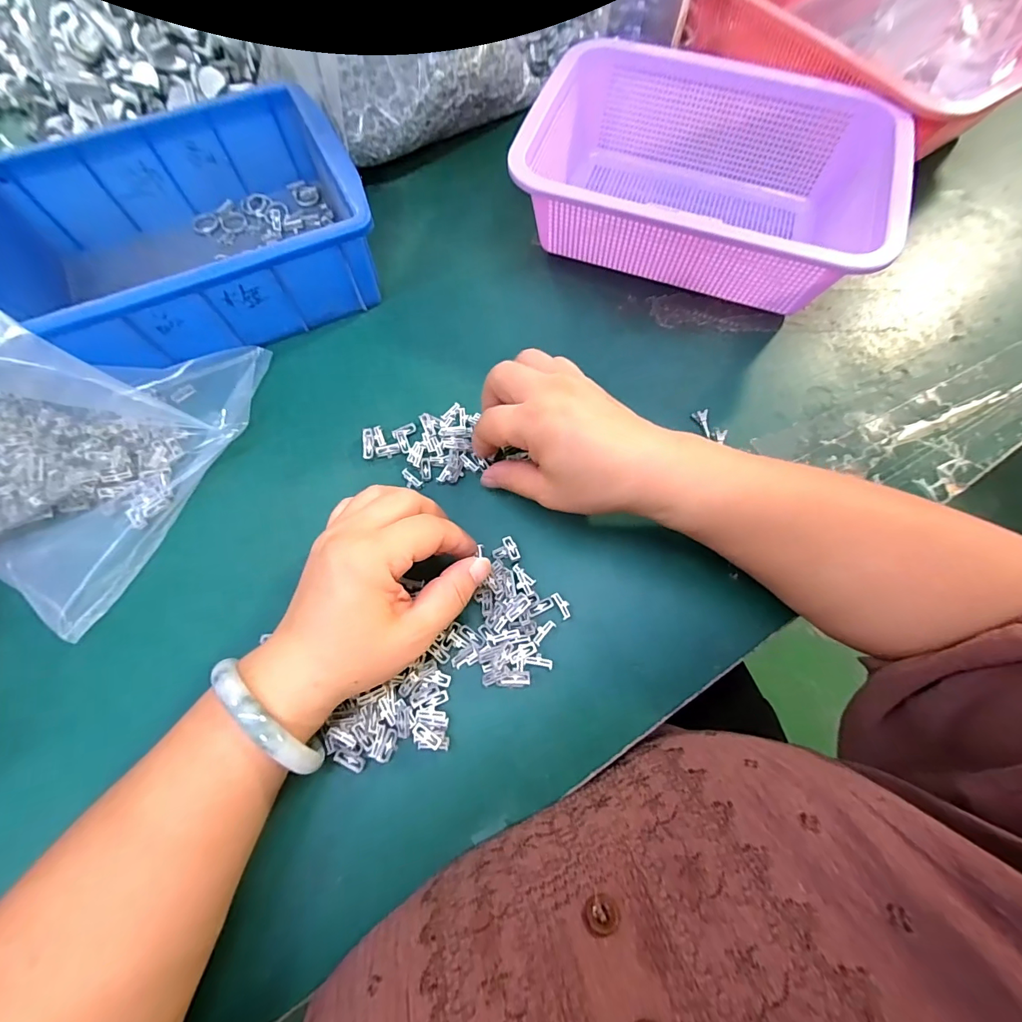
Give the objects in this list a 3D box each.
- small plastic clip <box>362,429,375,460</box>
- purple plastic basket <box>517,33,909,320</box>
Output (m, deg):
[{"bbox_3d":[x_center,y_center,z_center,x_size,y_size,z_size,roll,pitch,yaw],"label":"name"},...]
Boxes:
[{"bbox_3d":[-0.098,-0.046,0.302,0.008,0.007,0.022,-7,70,-5],"label":"small plastic clip"},{"bbox_3d":[0.147,-0.261,0.344,0.257,0.076,0.172,22,70,6],"label":"purple plastic basket"}]

